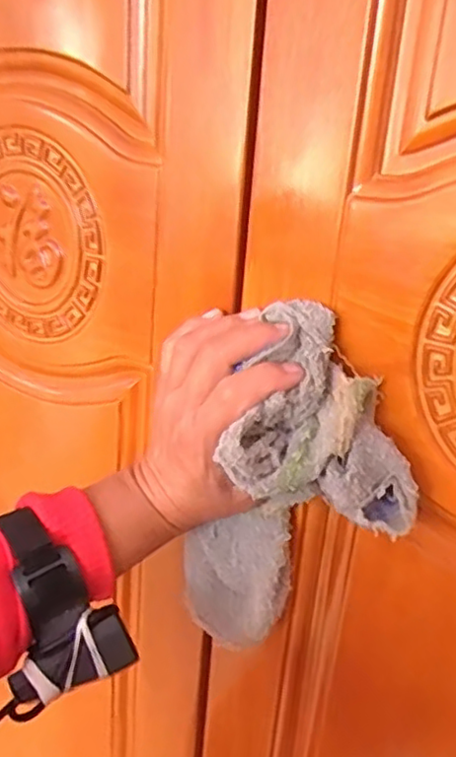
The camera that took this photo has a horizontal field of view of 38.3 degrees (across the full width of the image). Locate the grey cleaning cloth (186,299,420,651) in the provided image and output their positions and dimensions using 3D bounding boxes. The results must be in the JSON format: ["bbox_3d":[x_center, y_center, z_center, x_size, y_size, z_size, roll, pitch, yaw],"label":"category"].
[{"bbox_3d":[0.021,0.083,0.384,0.079,0.232,0.115,-17,48,-43],"label":"grey cleaning cloth"}]

